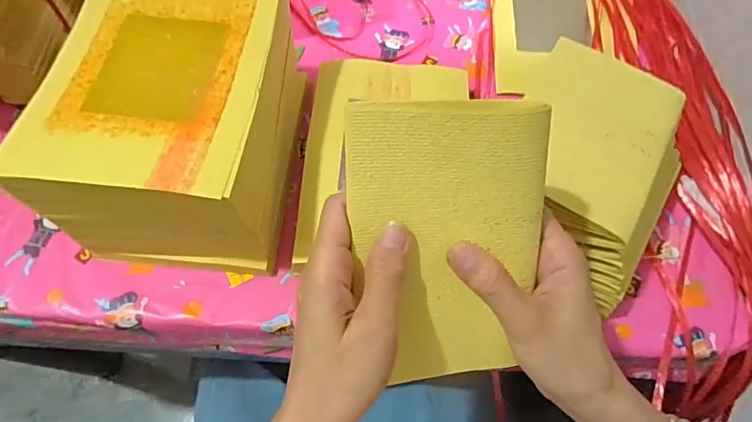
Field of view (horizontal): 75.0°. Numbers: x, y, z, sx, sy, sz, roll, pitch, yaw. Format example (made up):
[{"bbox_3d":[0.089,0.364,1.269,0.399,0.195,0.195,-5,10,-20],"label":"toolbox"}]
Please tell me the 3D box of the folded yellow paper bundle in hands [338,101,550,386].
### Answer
[{"bbox_3d":[0.038,0.021,0.271,0.105,0.159,0.011,-1,19,1],"label":"folded yellow paper bundle in hands"}]

